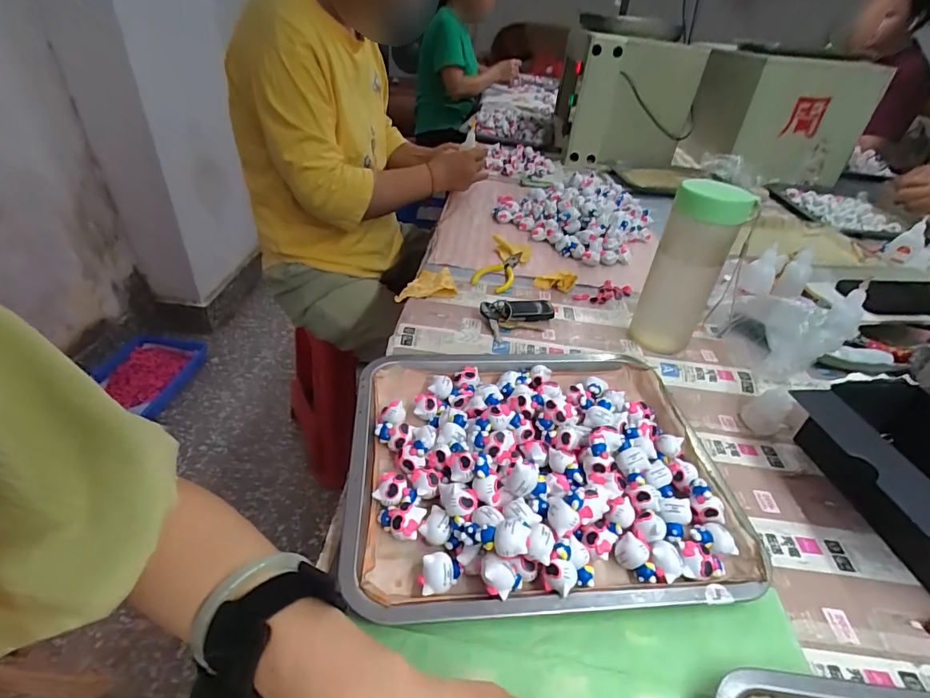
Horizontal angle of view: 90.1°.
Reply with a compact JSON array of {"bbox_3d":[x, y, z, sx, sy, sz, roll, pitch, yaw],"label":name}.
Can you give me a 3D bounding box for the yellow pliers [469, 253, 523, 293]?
[{"bbox_3d":[0.050,-0.113,0.659,0.051,0.007,0.115,19,38,17],"label":"yellow pliers"}]

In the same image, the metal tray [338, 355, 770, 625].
[{"bbox_3d":[0.061,0.083,0.398,0.310,0.030,0.260,1,37,-7],"label":"metal tray"}]

